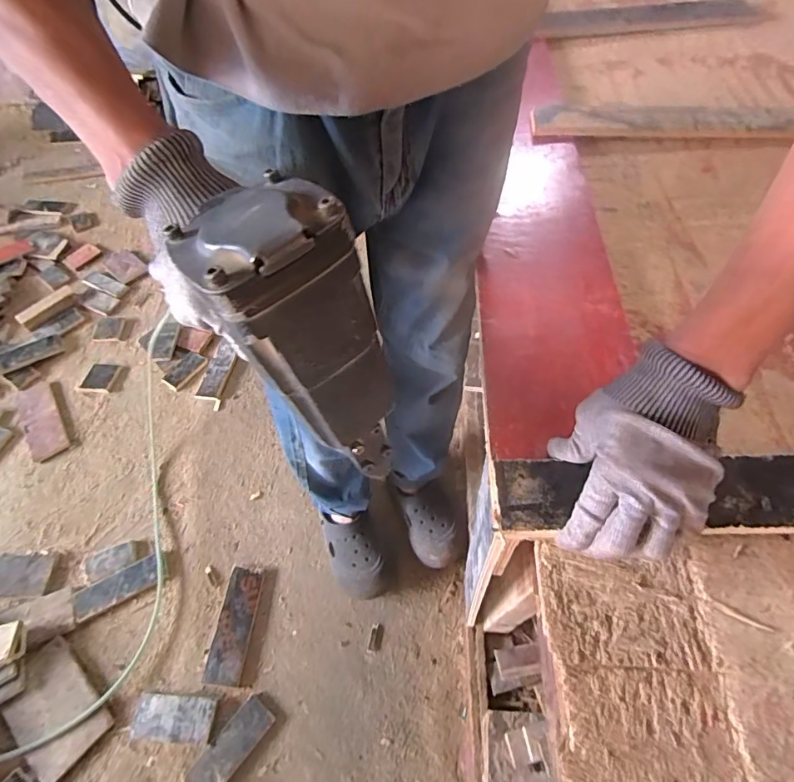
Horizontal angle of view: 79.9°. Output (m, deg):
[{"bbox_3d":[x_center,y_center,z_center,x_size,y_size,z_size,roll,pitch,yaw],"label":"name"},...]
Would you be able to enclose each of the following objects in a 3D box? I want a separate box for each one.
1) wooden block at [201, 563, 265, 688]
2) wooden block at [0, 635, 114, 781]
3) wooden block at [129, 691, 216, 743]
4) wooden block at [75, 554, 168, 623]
[{"bbox_3d":[-0.325,0.465,0.948,0.072,0.011,0.208,3,56,5],"label":"wooden block"},{"bbox_3d":[-0.646,0.590,0.883,0.208,0.018,0.137,36,64,23],"label":"wooden block"},{"bbox_3d":[-0.408,0.598,0.867,0.145,0.012,0.070,2,56,4],"label":"wooden block"},{"bbox_3d":[-0.589,0.414,1.010,0.189,0.010,0.066,-24,58,-13],"label":"wooden block"}]

